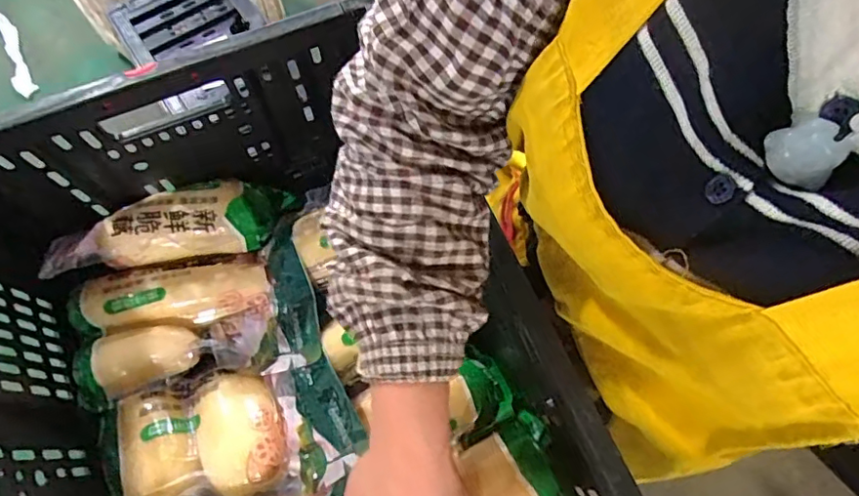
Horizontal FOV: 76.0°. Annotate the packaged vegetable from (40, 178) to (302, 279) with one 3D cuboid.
[{"bbox_3d":[-0.251,-0.023,0.548,0.220,0.059,0.073,-10,71,-5],"label":"packaged vegetable"}]

